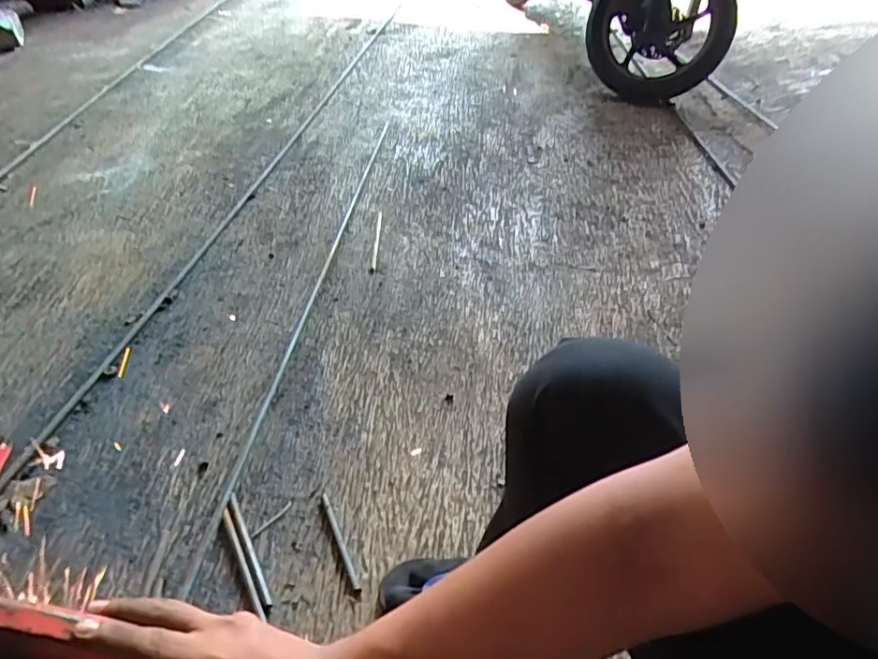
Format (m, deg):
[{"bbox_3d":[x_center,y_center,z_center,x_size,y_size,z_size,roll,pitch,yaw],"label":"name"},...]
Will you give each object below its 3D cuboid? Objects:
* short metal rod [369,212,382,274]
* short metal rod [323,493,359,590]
[{"bbox_3d":[-0.147,-0.216,1.351,0.014,0.012,0.276,1,42,-1],"label":"short metal rod"},{"bbox_3d":[-0.139,0.289,0.781,0.012,0.008,0.144,-17,45,-20],"label":"short metal rod"}]

